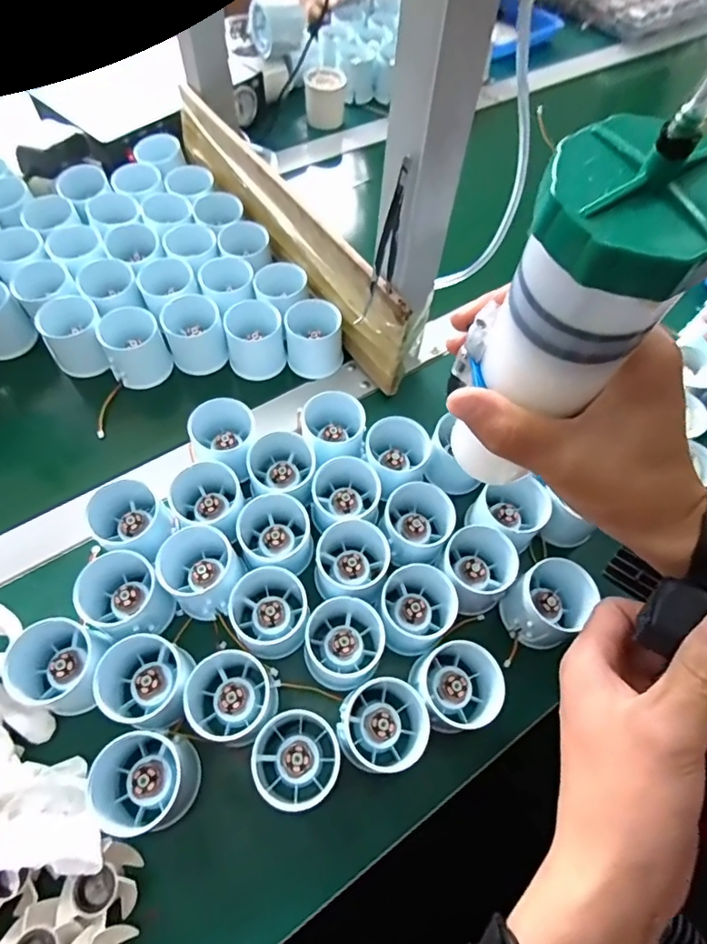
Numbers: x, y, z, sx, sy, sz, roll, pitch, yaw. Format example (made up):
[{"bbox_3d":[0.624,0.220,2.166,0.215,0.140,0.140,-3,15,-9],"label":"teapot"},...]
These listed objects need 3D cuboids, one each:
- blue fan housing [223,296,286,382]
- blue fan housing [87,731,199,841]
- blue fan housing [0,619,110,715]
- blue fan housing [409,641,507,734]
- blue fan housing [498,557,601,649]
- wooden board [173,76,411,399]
[{"bbox_3d":[-0.092,-0.122,0.493,0.053,0.048,0.061,-7,61,-7],"label":"blue fan housing"},{"bbox_3d":[-0.126,0.189,0.324,0.051,0.050,0.056,1,61,-2],"label":"blue fan housing"},{"bbox_3d":[-0.194,0.128,0.348,0.052,0.055,0.050,1,61,-2],"label":"blue fan housing"},{"bbox_3d":[0.071,0.142,0.352,0.052,0.048,0.055,1,61,-2],"label":"blue fan housing"},{"bbox_3d":[0.140,0.094,0.379,0.053,0.047,0.048,-35,68,-20],"label":"blue fan housing"},{"bbox_3d":[-0.075,-0.247,0.515,0.016,0.096,0.400,-30,66,-18],"label":"wooden board"}]

